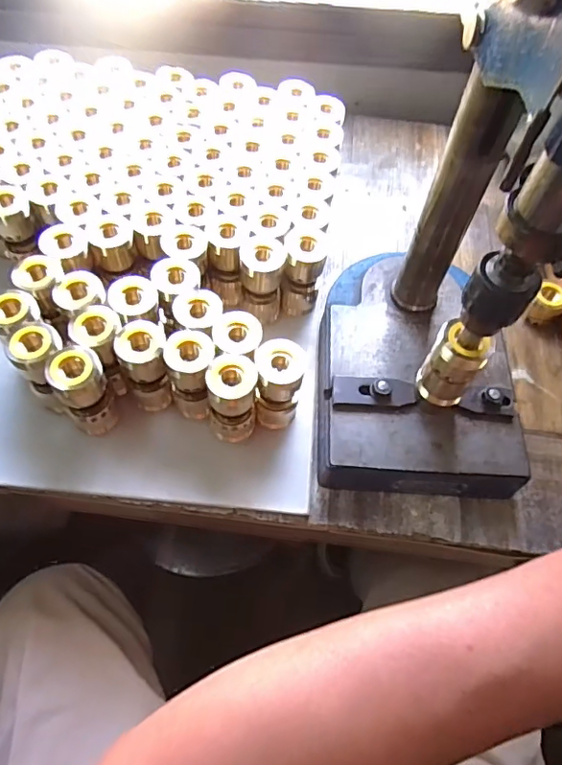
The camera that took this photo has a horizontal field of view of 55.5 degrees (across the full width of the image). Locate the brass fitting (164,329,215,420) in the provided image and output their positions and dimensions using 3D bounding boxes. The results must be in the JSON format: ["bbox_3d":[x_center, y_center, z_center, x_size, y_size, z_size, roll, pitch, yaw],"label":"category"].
[{"bbox_3d":[-0.076,0.001,0.474,0.043,0.098,0.046,-14,61,-10],"label":"brass fitting"}]

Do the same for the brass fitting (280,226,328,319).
[{"bbox_3d":[0.023,-0.107,0.544,0.038,0.093,0.040,1,59,-1],"label":"brass fitting"}]

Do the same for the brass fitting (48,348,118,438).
[{"bbox_3d":[-0.167,0.010,0.461,0.043,0.095,0.045,-27,64,-17],"label":"brass fitting"}]

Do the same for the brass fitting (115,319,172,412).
[{"bbox_3d":[-0.116,-0.009,0.477,0.041,0.097,0.050,-18,61,-12],"label":"brass fitting"}]

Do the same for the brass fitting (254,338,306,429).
[{"bbox_3d":[-0.002,0.006,0.476,0.040,0.098,0.038,4,59,1],"label":"brass fitting"}]

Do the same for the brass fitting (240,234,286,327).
[{"bbox_3d":[-0.018,-0.098,0.535,0.042,0.095,0.035,-6,60,-5],"label":"brass fitting"}]

